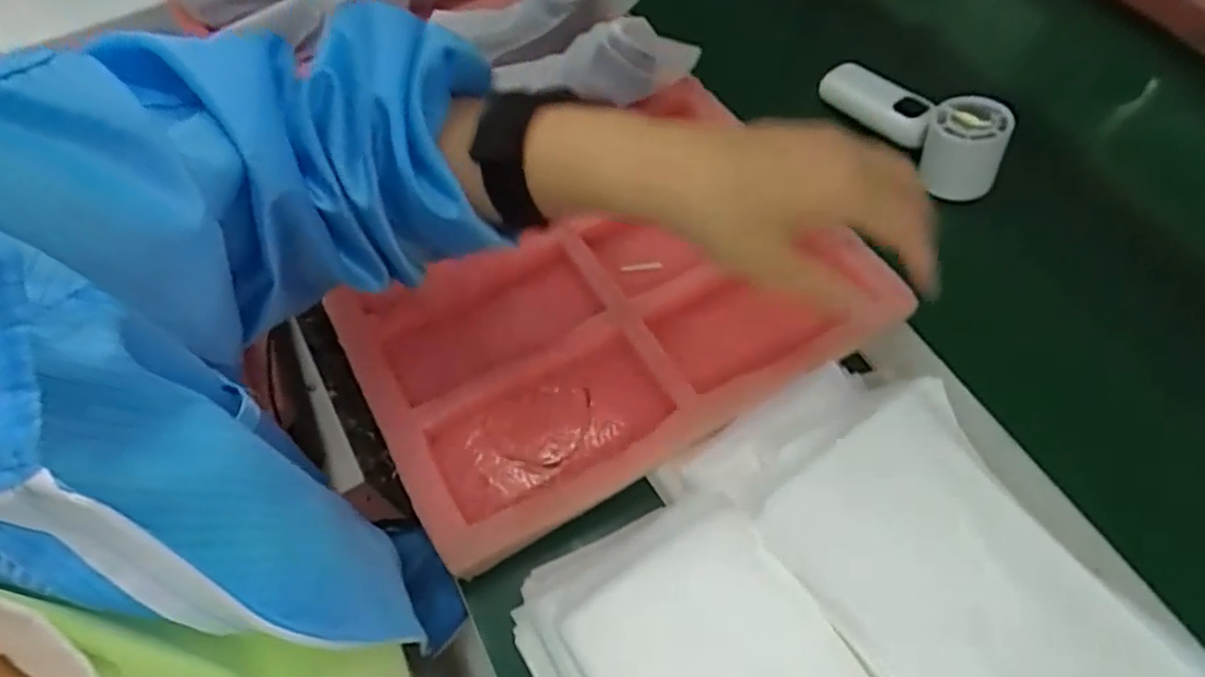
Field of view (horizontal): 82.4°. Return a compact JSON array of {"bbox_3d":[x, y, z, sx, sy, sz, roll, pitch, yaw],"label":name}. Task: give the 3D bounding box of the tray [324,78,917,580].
[{"bbox_3d":[0.005,-0.024,0.462,0.331,0.028,0.220,-31,64,-14],"label":"tray"}]

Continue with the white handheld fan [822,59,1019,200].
[{"bbox_3d":[0.237,-0.172,0.535,0.053,0.054,0.155,-40,66,-18],"label":"white handheld fan"}]

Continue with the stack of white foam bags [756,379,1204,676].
[{"bbox_3d":[0.201,0.144,0.345,0.141,0.031,0.237,-32,64,-15],"label":"stack of white foam bags"}]

